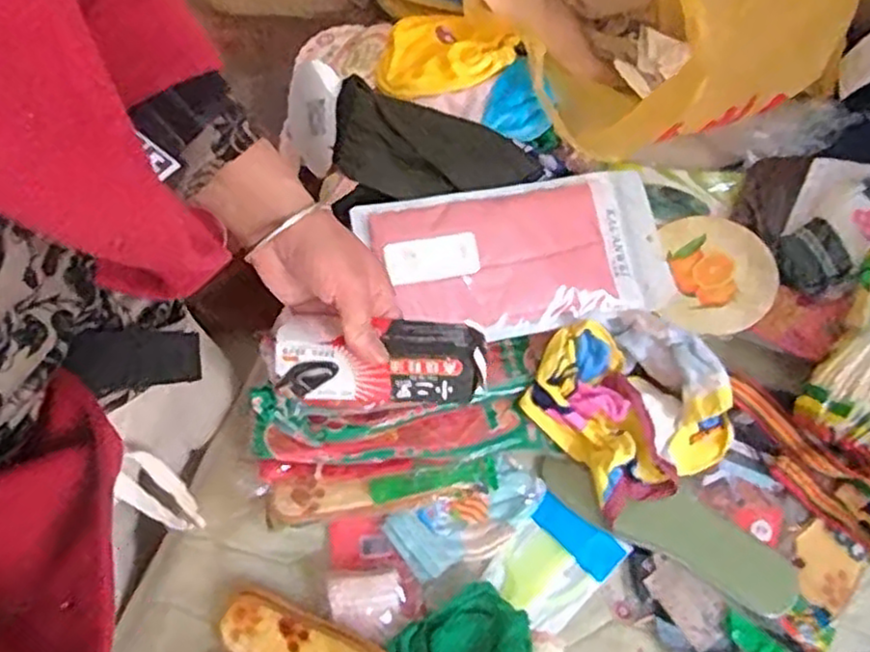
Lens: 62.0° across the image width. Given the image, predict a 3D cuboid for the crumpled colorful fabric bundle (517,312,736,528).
[{"bbox_3d":[0.188,0.064,0.679,0.178,0.062,0.177,-35,71,-15],"label":"crumpled colorful fabric bundle"}]

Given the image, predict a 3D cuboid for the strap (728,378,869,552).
[{"bbox_3d":[0.358,0.129,0.685,0.190,0.029,0.077,37,70,15],"label":"strap"}]

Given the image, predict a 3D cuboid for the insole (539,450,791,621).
[{"bbox_3d":[0.212,0.178,0.661,0.235,0.020,0.066,29,68,11],"label":"insole"}]

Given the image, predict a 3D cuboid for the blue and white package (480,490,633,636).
[{"bbox_3d":[0.108,0.218,0.665,0.086,0.027,0.104,40,71,15],"label":"blue and white package"}]

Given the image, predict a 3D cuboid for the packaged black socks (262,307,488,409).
[{"bbox_3d":[-0.038,0.023,0.470,0.138,0.025,0.054,0,65,-4],"label":"packaged black socks"}]

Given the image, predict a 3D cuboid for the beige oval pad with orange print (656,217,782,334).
[{"bbox_3d":[0.293,-0.057,0.770,0.128,0.032,0.135,-36,71,-16],"label":"beige oval pad with orange print"}]

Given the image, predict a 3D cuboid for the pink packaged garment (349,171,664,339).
[{"bbox_3d":[0.082,-0.070,0.706,0.283,0.031,0.145,-10,83,-8],"label":"pink packaged garment"}]

